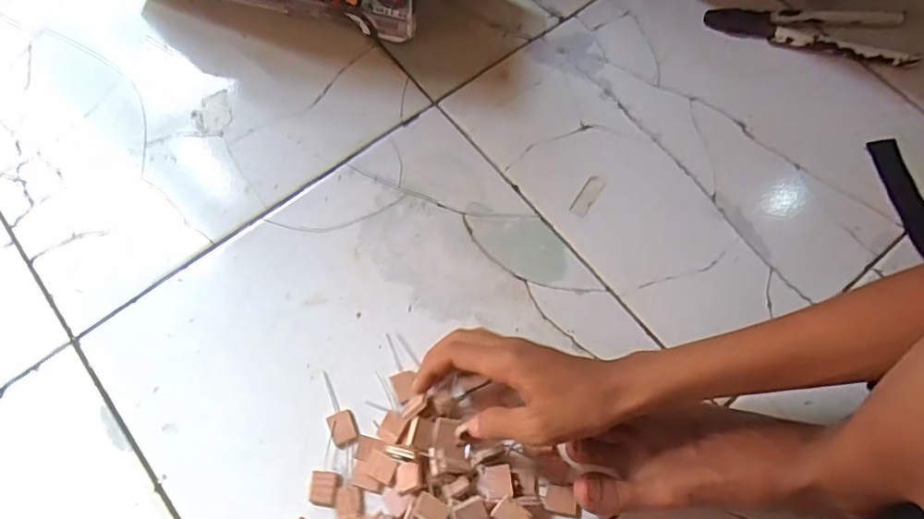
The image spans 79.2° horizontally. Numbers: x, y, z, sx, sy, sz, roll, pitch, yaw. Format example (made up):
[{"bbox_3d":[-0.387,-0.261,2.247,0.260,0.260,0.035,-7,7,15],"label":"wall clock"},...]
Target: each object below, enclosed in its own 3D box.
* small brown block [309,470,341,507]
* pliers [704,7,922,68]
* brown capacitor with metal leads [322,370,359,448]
[{"bbox_3d":[-0.111,0.184,0.449,0.023,0.004,0.025,6,71,0],"label":"small brown block"},{"bbox_3d":[0.383,-0.246,0.612,0.218,0.010,0.068,2,71,-1],"label":"pliers"},{"bbox_3d":[-0.106,0.126,0.470,0.021,0.004,0.065,-22,73,-9],"label":"brown capacitor with metal leads"}]

